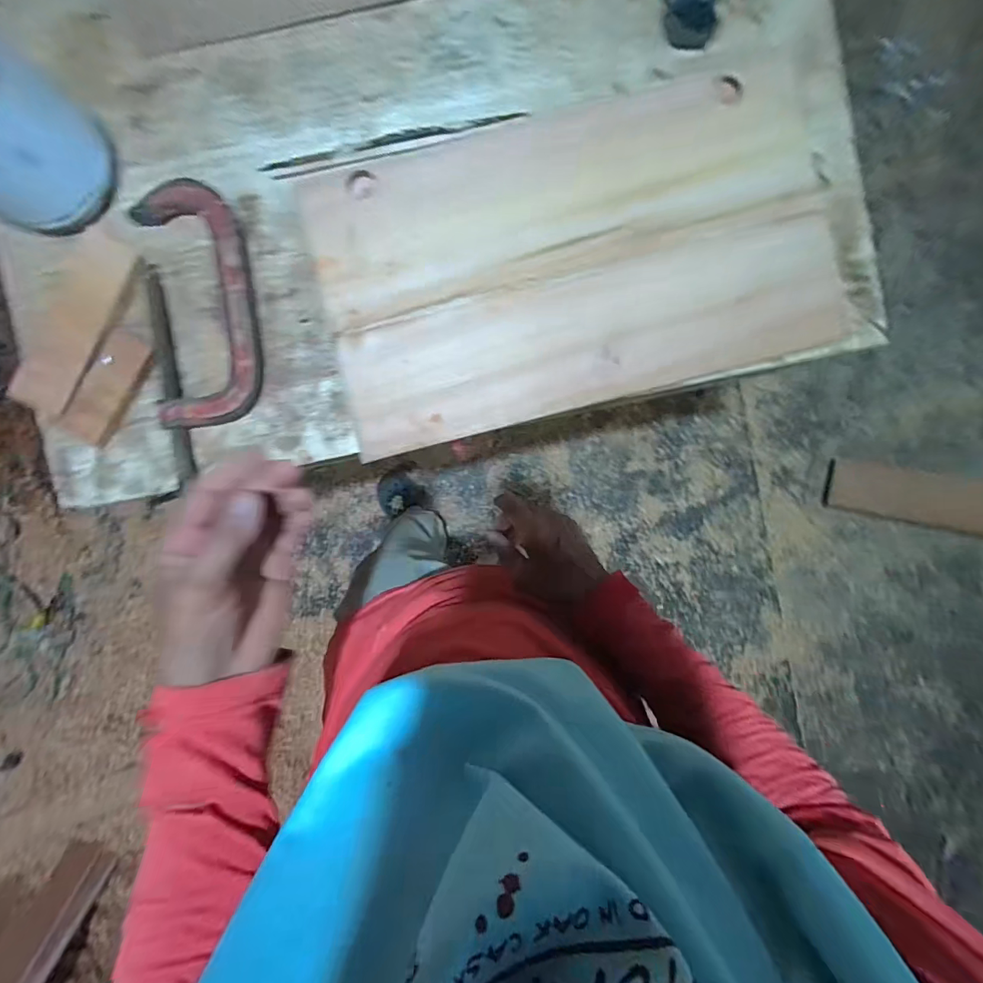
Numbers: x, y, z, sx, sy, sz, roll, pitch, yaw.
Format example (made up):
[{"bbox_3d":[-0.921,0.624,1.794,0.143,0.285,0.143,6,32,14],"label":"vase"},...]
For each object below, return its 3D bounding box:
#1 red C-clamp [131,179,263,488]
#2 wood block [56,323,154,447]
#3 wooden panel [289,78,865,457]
[{"bbox_3d":[-0.352,-0.196,0.543,0.126,0.020,0.335,-6,92,0],"label":"red C-clamp"},{"bbox_3d":[-0.465,-0.126,0.542,0.052,0.018,0.138,29,92,-1],"label":"wood block"},{"bbox_3d":[0.103,-0.281,0.535,0.609,0.027,0.344,-13,92,0],"label":"wooden panel"}]

